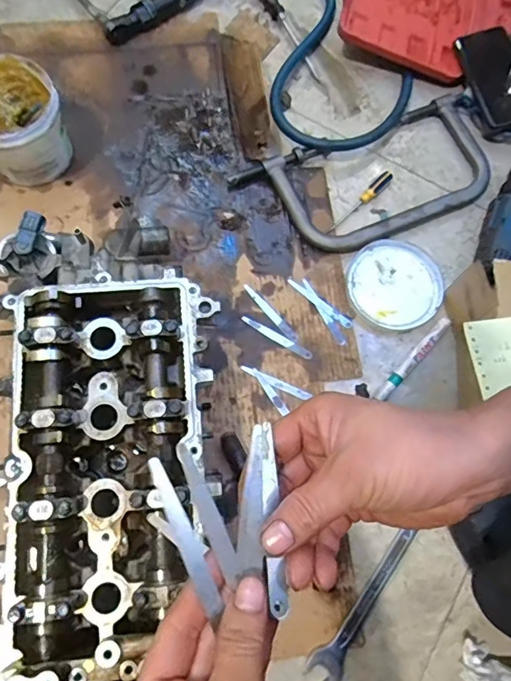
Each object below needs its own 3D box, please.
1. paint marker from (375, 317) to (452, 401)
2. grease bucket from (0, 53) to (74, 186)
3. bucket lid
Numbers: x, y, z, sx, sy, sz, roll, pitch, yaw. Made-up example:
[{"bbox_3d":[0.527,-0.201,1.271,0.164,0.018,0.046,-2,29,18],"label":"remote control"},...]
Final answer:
[{"bbox_3d":[0.196,0.022,0.604,0.015,0.017,0.132,43,77,11],"label":"paint marker"},{"bbox_3d":[-0.300,-0.271,0.624,0.120,0.104,0.126,-40,78,-12],"label":"grease bucket"},{"bbox_3d":[0.181,-0.074,0.632,0.117,0.007,0.118,0,73,-1],"label":"bucket lid"}]

